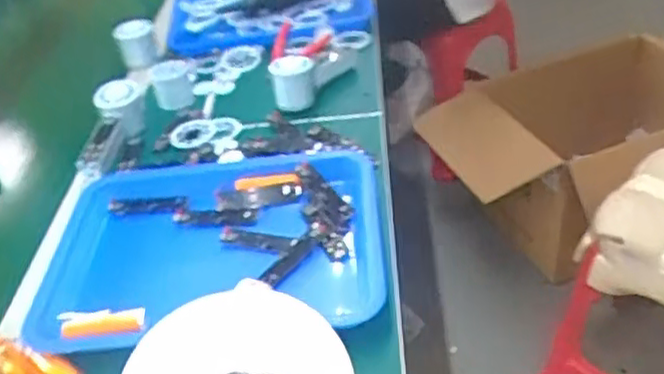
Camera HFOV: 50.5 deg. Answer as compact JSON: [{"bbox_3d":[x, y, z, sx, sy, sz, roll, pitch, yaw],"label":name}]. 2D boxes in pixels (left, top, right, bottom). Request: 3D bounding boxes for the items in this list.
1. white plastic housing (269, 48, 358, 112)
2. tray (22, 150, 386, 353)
[{"bbox_3d":[-0.022,-0.165,0.967,0.064,0.056,0.164,11,42,21],"label":"white plastic housing"},{"bbox_3d":[-0.117,0.058,0.724,0.331,0.040,0.260,-5,37,3],"label":"tray"}]

